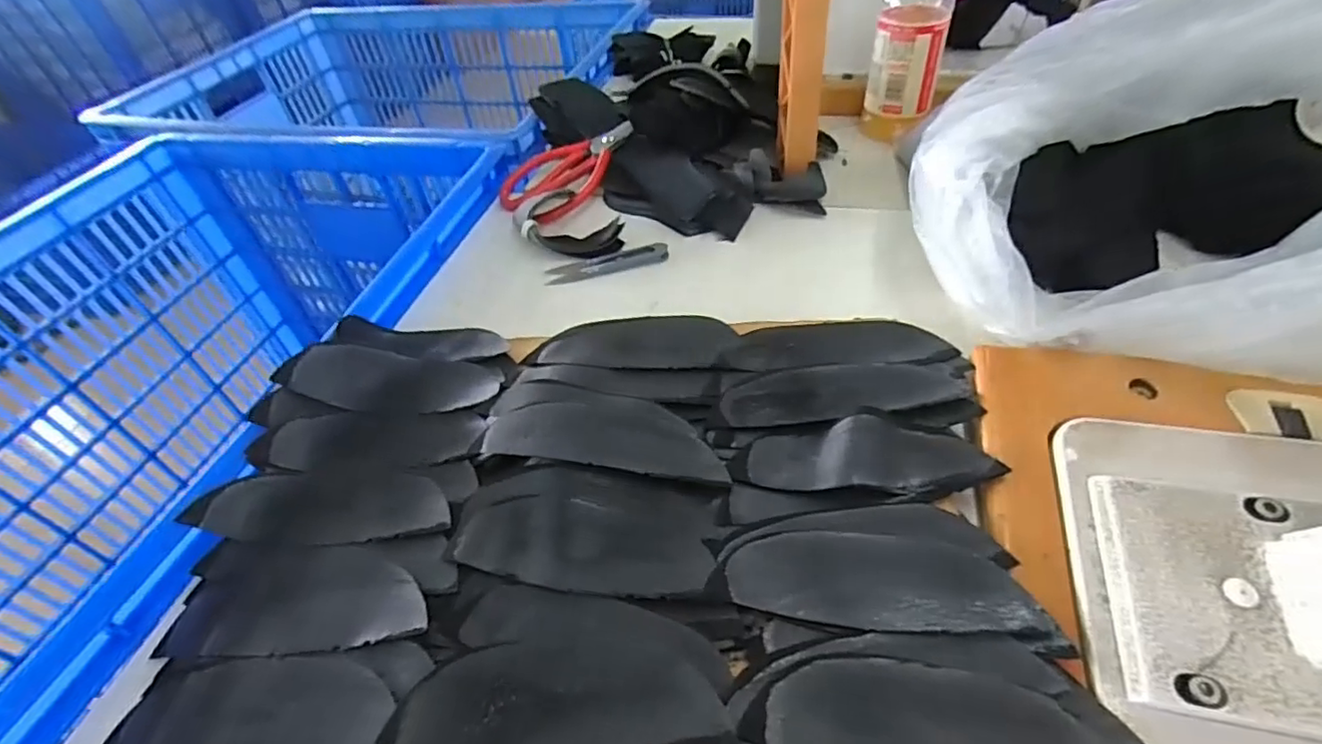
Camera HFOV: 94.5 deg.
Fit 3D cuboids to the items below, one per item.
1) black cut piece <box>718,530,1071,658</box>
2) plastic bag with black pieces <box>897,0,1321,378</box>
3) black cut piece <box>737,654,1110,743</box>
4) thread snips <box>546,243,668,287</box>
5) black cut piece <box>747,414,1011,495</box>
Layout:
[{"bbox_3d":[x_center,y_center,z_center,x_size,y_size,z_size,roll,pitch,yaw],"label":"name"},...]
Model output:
[{"bbox_3d":[0.105,0.098,0.289,0.141,0.006,0.046,3,47,11],"label":"black cut piece"},{"bbox_3d":[0.304,-0.123,0.367,0.266,0.159,0.247,5,46,11],"label":"plastic bag with black pieces"},{"bbox_3d":[0.110,0.145,0.250,0.143,0.006,0.046,5,46,11],"label":"black cut piece"},{"bbox_3d":[-0.044,-0.091,0.504,0.100,0.006,0.024,-12,45,-5],"label":"thread snips"},{"bbox_3d":[0.112,0.045,0.332,0.123,0.012,0.041,0,46,7],"label":"black cut piece"}]

